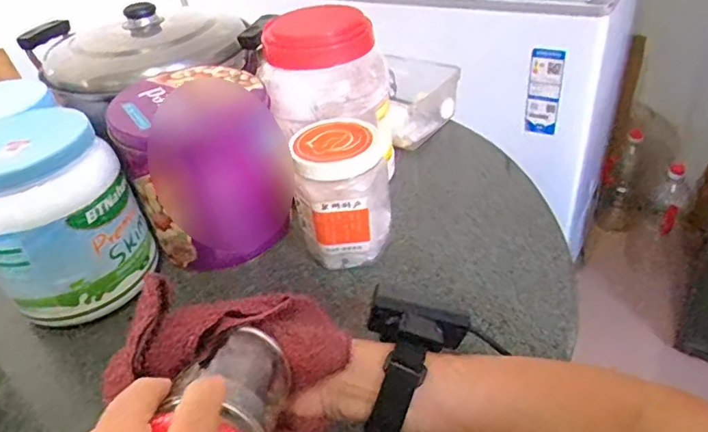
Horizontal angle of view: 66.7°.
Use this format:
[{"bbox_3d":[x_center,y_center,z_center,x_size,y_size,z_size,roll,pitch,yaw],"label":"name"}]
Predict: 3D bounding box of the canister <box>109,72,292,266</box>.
[{"bbox_3d":[-0.155,-0.053,0.568,0.149,0.158,0.134,-19,40,-15],"label":"canister"}]

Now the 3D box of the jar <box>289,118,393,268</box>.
[{"bbox_3d":[-0.012,-0.019,0.530,0.093,0.125,0.077,-7,38,1],"label":"jar"}]

